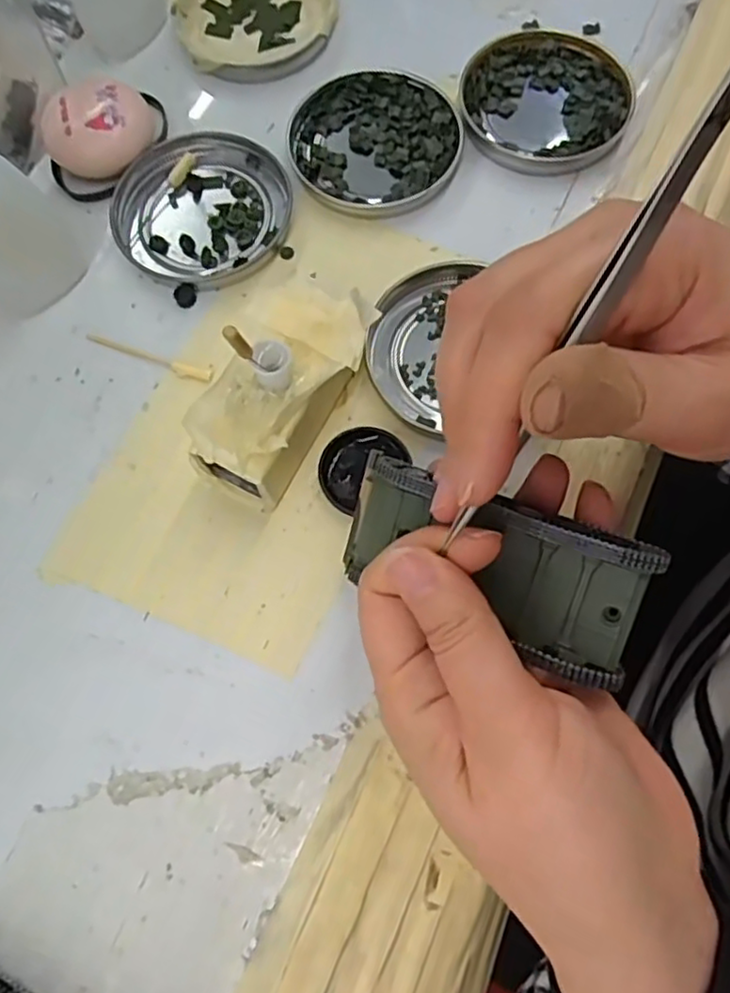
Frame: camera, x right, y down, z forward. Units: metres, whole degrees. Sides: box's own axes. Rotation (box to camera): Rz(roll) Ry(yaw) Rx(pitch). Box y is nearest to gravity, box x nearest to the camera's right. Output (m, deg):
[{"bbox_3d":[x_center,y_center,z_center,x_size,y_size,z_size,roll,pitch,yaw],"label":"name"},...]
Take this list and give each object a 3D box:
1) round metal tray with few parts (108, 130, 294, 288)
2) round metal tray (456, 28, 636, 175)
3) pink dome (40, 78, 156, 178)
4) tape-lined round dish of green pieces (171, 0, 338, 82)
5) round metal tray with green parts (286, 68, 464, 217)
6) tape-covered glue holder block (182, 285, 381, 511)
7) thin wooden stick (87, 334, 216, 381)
[{"bbox_3d":[-0.074,-0.131,0.303,0.075,0.008,0.075,0,73,1],"label":"round metal tray with few parts"},{"bbox_3d":[0.086,-0.189,0.316,0.077,0.010,0.083,0,73,1],"label":"round metal tray"},{"bbox_3d":[-0.122,-0.168,0.307,0.047,0.023,0.038,-2,73,1],"label":"pink dome"},{"bbox_3d":[-0.055,-0.243,0.337,0.077,0.011,0.077,0,73,1],"label":"tape-lined round dish of green pieces"},{"bbox_3d":[0.004,-0.166,0.311,0.078,0.008,0.076,0,73,1],"label":"round metal tray with green parts"},{"bbox_3d":[-0.030,-0.040,0.253,0.045,0.046,0.085,28,76,9],"label":"tape-covered glue holder block"},{"bbox_3d":[-0.093,-0.059,0.283,0.059,0.004,0.007,18,74,7],"label":"thin wooden stick"}]

